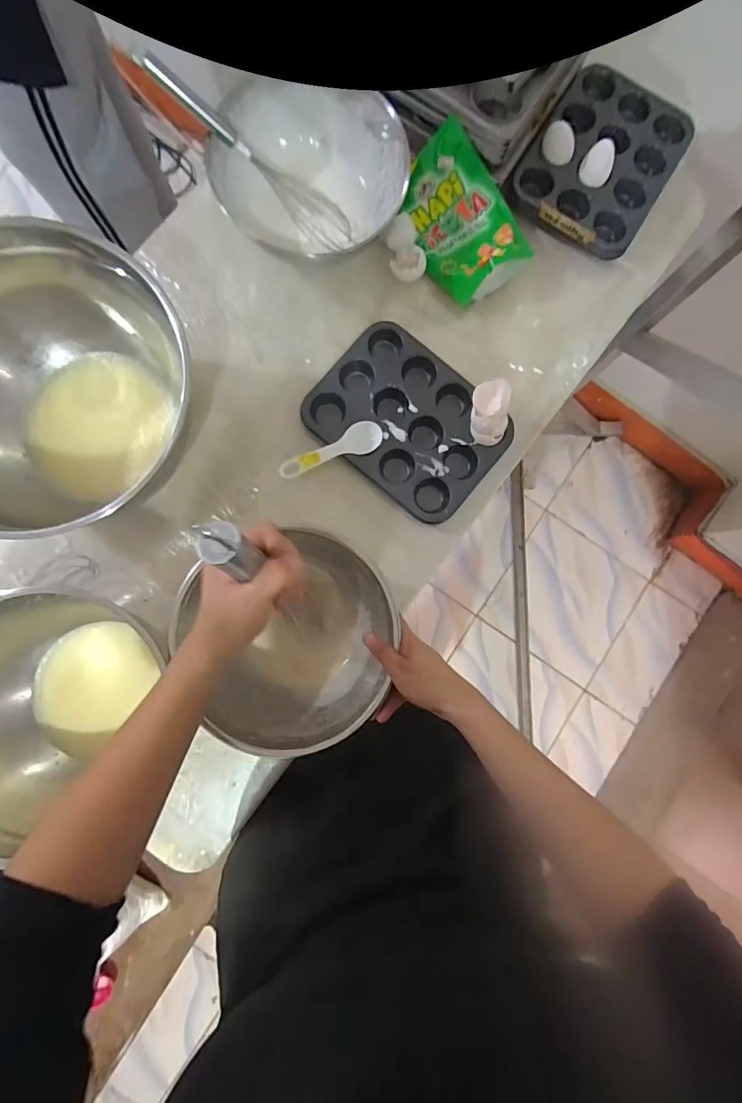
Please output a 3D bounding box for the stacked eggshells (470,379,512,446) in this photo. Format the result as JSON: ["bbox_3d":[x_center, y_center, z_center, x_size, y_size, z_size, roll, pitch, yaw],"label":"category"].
[{"bbox_3d":[0.155,-0.181,0.562,0.047,0.070,0.047,-8,55,-4],"label":"stacked eggshells"}]

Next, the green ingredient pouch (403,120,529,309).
[{"bbox_3d":[0.123,-0.455,0.588,0.126,0.065,0.197,-31,88,-5],"label":"green ingredient pouch"}]

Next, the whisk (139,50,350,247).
[{"bbox_3d":[-0.139,-0.490,0.543,0.261,0.044,0.067,24,83,-31],"label":"whisk"}]

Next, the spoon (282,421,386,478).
[{"bbox_3d":[-0.053,-0.134,0.565,0.140,0.012,0.040,-20,87,-5],"label":"spoon"}]

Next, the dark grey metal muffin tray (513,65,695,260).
[{"bbox_3d":[0.328,-0.555,0.615,0.191,0.047,0.251,31,85,-1],"label":"dark grey metal muffin tray"}]

